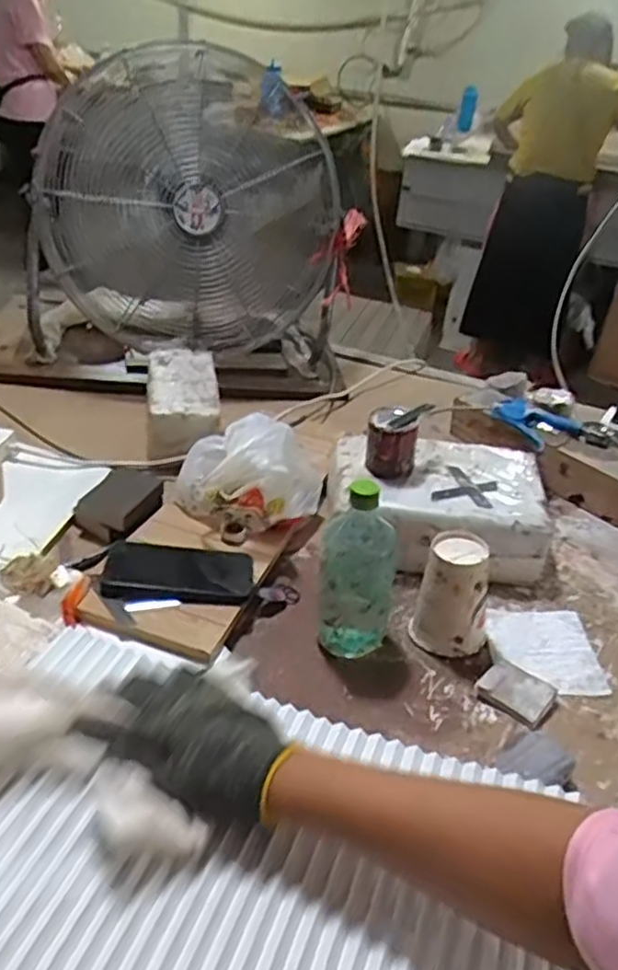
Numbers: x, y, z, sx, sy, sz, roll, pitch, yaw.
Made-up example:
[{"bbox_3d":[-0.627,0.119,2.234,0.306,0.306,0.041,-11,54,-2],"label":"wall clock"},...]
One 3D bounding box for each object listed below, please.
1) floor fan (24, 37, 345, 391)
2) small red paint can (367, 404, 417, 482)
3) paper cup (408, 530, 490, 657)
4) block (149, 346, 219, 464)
[{"bbox_3d":[-0.208,-0.450,1.254,0.523,0.437,0.235,0,34,-10],"label":"floor fan"},{"bbox_3d":[0.109,-0.058,0.948,0.067,0.074,0.072,9,34,3],"label":"small red paint can"},{"bbox_3d":[0.168,0.119,0.807,0.084,0.111,0.078,17,35,14],"label":"paper cup"},{"bbox_3d":[-0.202,-0.131,1.151,0.111,0.080,0.234,-1,35,-11],"label":"block"}]

